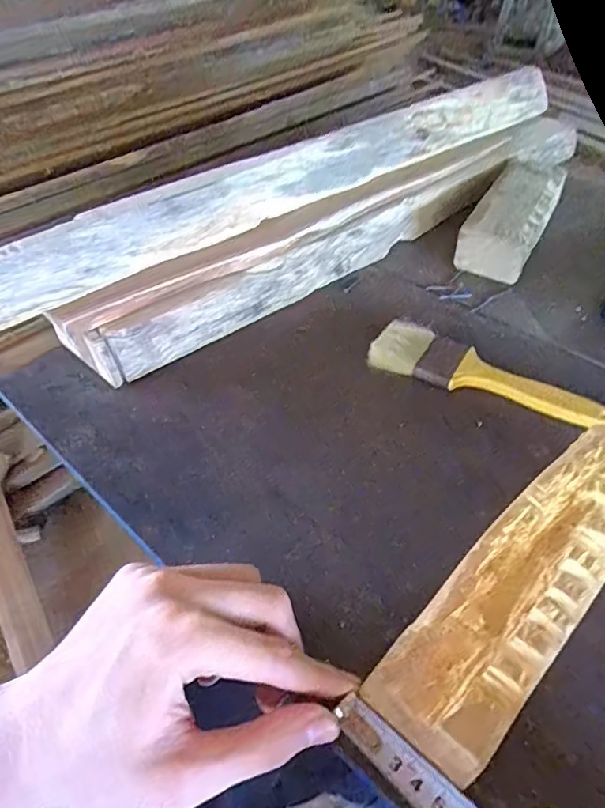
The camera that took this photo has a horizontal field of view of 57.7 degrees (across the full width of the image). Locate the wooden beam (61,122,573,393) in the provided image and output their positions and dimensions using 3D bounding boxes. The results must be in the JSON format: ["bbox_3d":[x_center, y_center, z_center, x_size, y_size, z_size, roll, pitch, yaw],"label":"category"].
[{"bbox_3d":[0.075,-0.174,0.521,0.614,0.060,0.050,-30,51,-27],"label":"wooden beam"}]

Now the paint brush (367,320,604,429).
[{"bbox_3d":[0.137,-0.021,0.392,0.175,0.009,0.049,18,47,18],"label":"paint brush"}]

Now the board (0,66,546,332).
[{"bbox_3d":[0.012,-0.204,0.481,0.676,0.055,0.017,-32,22,-27],"label":"board"}]

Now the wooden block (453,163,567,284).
[{"bbox_3d":[0.208,-0.183,0.540,0.063,0.045,0.180,23,48,22],"label":"wooden block"}]

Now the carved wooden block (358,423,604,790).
[{"bbox_3d":[0.113,0.083,0.266,0.201,0.042,0.052,-34,53,-30],"label":"carved wooden block"}]

